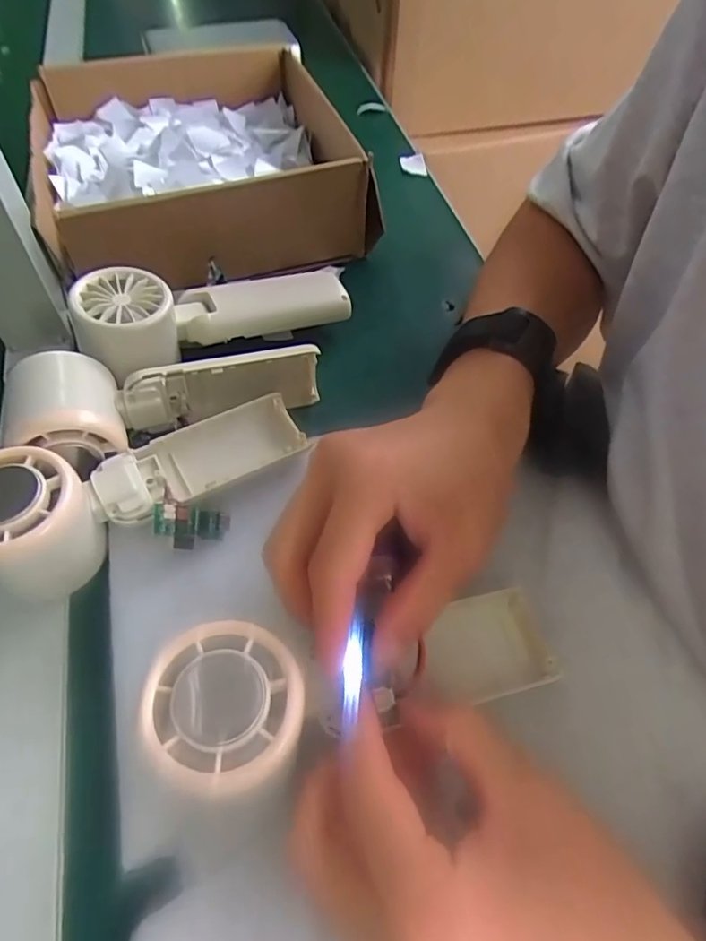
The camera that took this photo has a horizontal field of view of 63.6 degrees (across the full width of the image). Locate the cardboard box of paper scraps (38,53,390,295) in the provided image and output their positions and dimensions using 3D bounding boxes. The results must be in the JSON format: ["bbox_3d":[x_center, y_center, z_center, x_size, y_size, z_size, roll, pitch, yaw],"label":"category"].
[{"bbox_3d":[-0.114,-0.231,0.436,0.229,0.084,0.240,-15,58,-16],"label":"cardboard box of paper scraps"}]

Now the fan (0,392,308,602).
[{"bbox_3d":[-0.098,0.008,0.278,0.162,0.054,0.065,-22,59,-15],"label":"fan"}]

